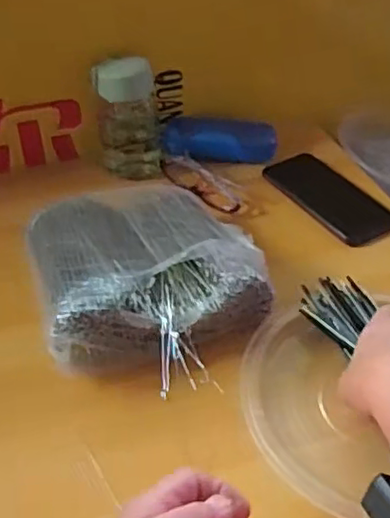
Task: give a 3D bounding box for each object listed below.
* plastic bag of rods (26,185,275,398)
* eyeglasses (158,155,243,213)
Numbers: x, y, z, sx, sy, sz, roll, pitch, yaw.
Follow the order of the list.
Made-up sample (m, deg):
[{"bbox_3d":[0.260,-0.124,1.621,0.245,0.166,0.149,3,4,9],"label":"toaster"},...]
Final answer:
[{"bbox_3d":[-0.040,0.016,0.576,0.206,0.071,0.238,-12,44,-13],"label":"plastic bag of rods"},{"bbox_3d":[0.008,-0.090,0.745,0.027,0.038,0.126,-27,49,-26],"label":"eyeglasses"}]

